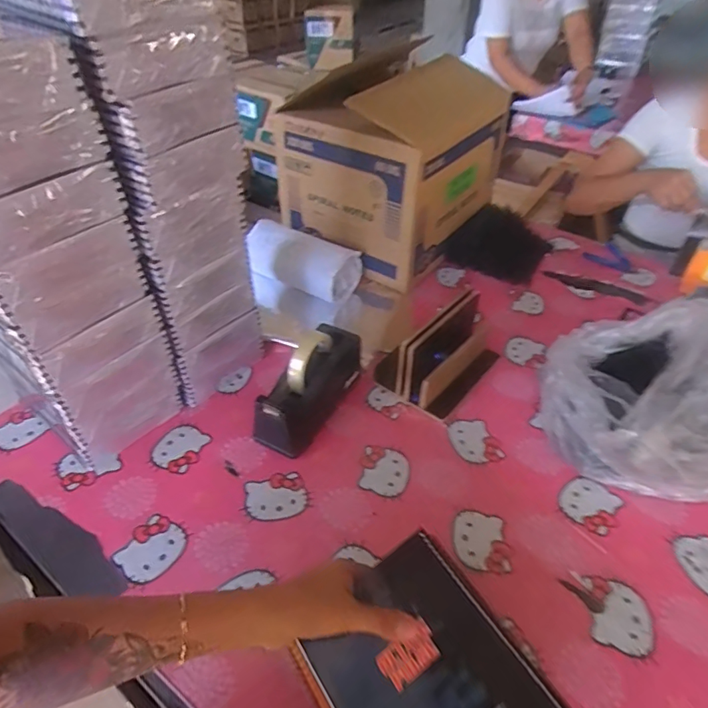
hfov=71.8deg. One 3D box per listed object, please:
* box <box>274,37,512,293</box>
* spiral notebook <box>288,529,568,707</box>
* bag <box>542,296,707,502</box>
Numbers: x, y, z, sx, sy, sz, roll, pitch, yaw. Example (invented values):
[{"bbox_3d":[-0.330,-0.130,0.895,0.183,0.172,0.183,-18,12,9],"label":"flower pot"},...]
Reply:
[{"bbox_3d":[0.084,-0.420,1.076,0.340,0.332,0.399,25,48,24],"label":"box"},{"bbox_3d":[0.059,0.270,0.391,0.159,0.023,0.190,-33,53,-16],"label":"spiral notebook"},{"bbox_3d":[0.400,0.059,0.668,0.230,0.200,0.258,0,43,-1],"label":"bag"}]

